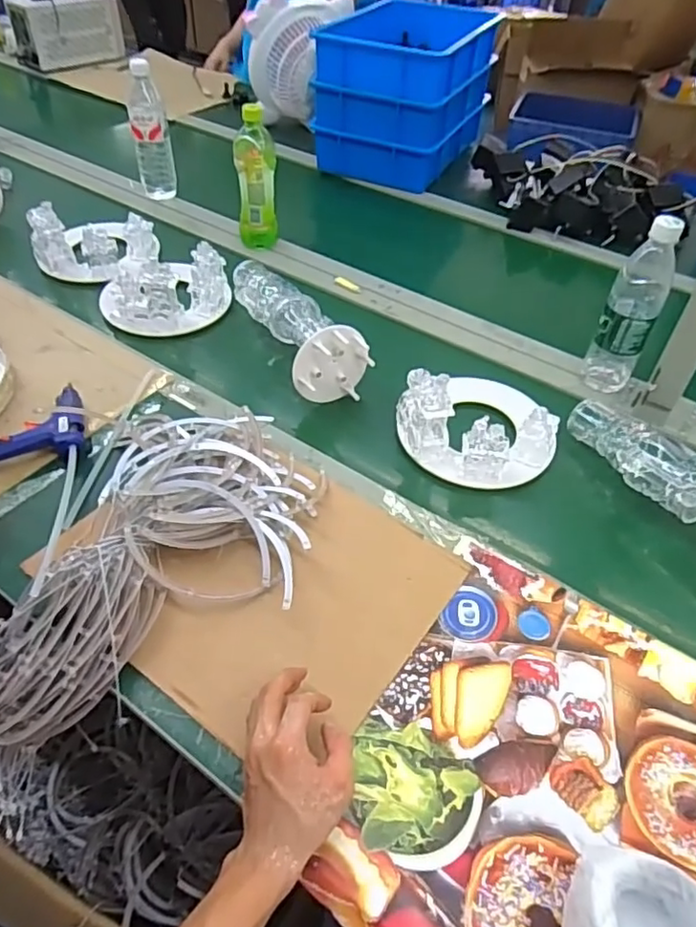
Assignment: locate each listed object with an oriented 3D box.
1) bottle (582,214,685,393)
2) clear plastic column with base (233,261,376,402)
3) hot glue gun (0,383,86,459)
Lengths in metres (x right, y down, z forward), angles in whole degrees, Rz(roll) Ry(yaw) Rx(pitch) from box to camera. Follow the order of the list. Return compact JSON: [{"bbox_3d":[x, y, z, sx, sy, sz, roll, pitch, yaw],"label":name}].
[{"bbox_3d":[0.365,-0.196,0.790,0.066,0.227,0.062,24,49,17],"label":"bottle"},{"bbox_3d":[-0.091,-0.219,0.871,0.100,0.095,0.322,-20,51,-22],"label":"clear plastic column with base"},{"bbox_3d":[-0.371,-0.053,0.735,0.103,0.027,0.119,-9,49,-12],"label":"hot glue gun"}]

